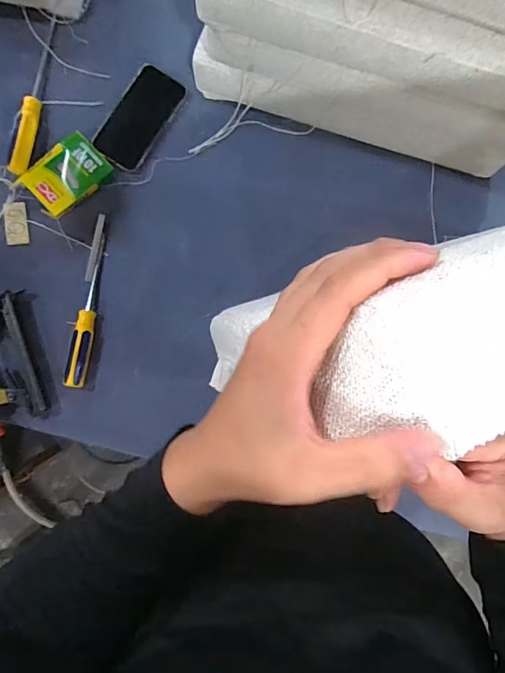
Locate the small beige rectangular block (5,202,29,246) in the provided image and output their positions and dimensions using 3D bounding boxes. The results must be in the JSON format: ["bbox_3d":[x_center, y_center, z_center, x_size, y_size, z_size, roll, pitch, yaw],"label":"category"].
[{"bbox_3d":[-0.344,-0.165,0.643,0.031,0.004,0.063,-5,87,-5],"label":"small beige rectangular block"}]

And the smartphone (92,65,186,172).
[{"bbox_3d":[-0.168,-0.329,0.657,0.079,0.013,0.163,28,85,-3],"label":"smartphone"}]

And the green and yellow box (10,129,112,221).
[{"bbox_3d":[-0.269,-0.231,0.631,0.119,0.025,0.084,-40,91,-6],"label":"green and yellow box"}]

